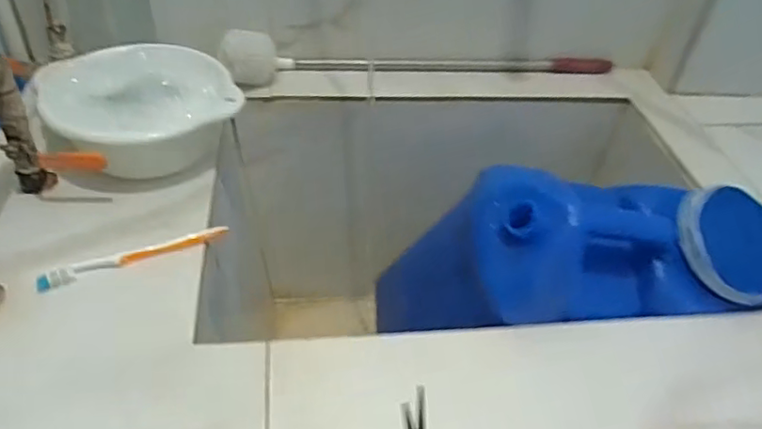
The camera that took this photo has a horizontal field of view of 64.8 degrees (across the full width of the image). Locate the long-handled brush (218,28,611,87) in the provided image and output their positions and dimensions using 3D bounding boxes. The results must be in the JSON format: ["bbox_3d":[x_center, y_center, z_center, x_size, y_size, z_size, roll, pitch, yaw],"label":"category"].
[{"bbox_3d":[0.064,-0.236,0.877,0.583,0.071,0.070,-4,44,-10],"label":"long-handled brush"}]

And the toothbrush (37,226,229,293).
[{"bbox_3d":[-0.237,0.039,0.584,0.175,0.012,0.022,-19,48,-24],"label":"toothbrush"}]

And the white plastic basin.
[{"bbox_3d":[-0.281,-0.114,0.705,0.189,0.091,0.189,3,43,-2],"label":"white plastic basin"}]

